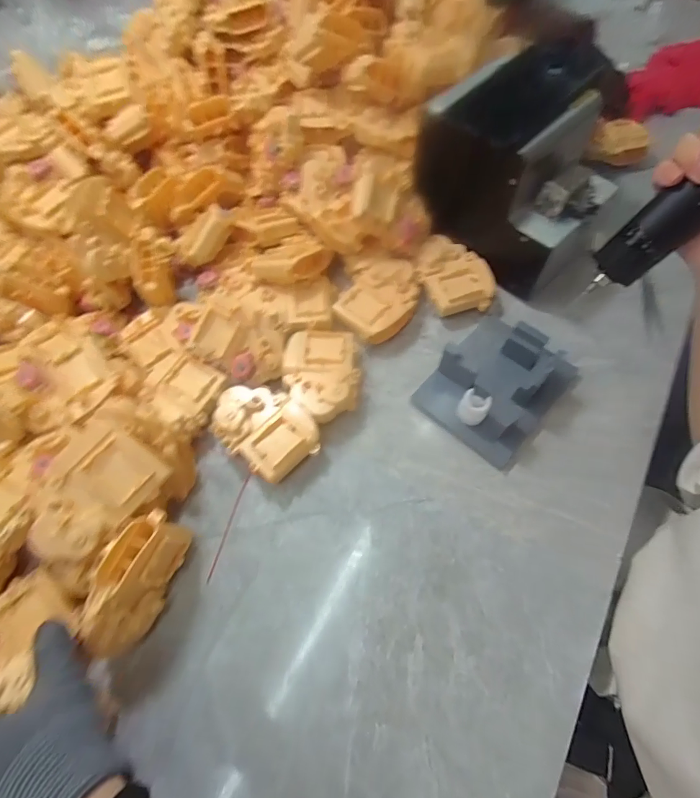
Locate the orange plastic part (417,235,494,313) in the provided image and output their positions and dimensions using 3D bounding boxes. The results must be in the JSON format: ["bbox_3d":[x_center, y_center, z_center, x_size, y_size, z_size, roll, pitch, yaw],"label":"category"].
[{"bbox_3d":[0.117,-0.137,0.458,0.076,0.034,0.090,-7,64,0],"label":"orange plastic part"}]

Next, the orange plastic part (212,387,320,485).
[{"bbox_3d":[-0.079,0.030,0.387,0.099,0.039,0.071,35,71,18],"label":"orange plastic part"}]

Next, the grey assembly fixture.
[{"bbox_3d":[0.147,-0.021,0.394,0.111,0.048,0.137,38,72,19],"label":"grey assembly fixture"}]

